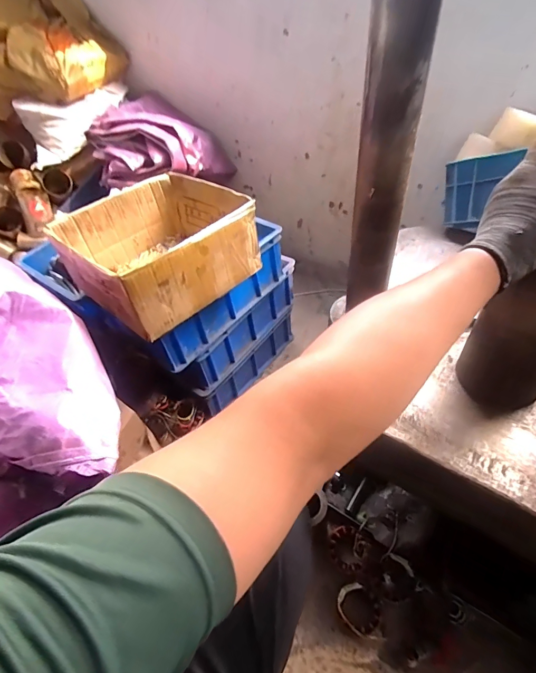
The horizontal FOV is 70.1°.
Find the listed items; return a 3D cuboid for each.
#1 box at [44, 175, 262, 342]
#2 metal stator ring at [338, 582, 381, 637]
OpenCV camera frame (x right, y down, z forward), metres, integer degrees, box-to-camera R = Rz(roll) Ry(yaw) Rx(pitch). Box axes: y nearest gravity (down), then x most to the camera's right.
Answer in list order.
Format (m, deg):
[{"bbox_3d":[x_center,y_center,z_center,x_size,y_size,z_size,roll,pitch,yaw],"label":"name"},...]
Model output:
[{"bbox_3d":[-0.213,-0.179,0.752,0.300,0.138,0.291,-39,55,-25],"label":"box"},{"bbox_3d":[0.176,0.524,0.737,0.081,0.038,0.073,31,59,29],"label":"metal stator ring"}]

